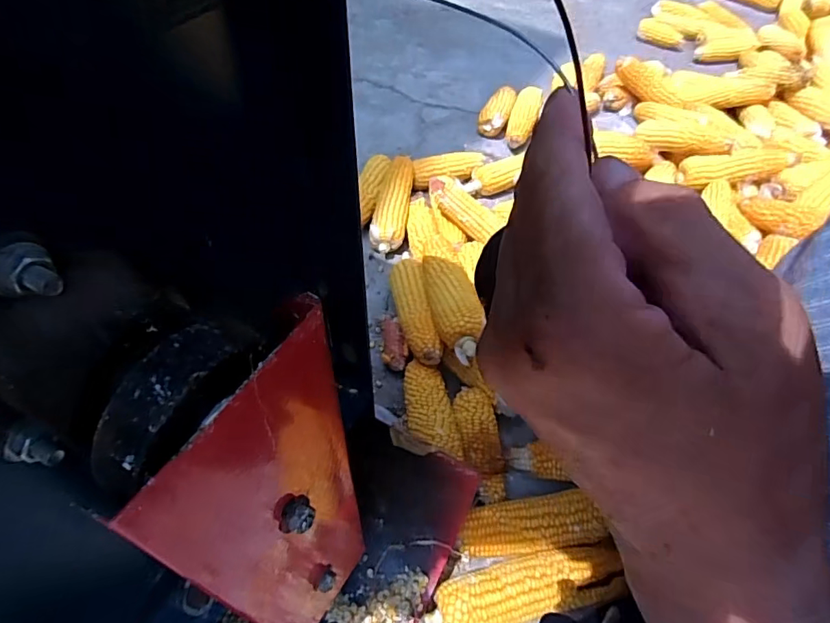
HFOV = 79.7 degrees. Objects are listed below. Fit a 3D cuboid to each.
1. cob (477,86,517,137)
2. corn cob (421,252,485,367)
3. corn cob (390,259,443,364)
[{"bbox_3d":[0.182,-0.438,1.097,0.064,0.058,0.143,17,54,10],"label":"cob"},{"bbox_3d":[0.049,-0.012,0.651,0.055,0.046,0.178,-7,53,-7],"label":"corn cob"},{"bbox_3d":[-0.003,-0.008,0.695,0.046,0.046,0.194,-6,53,-7],"label":"corn cob"}]

